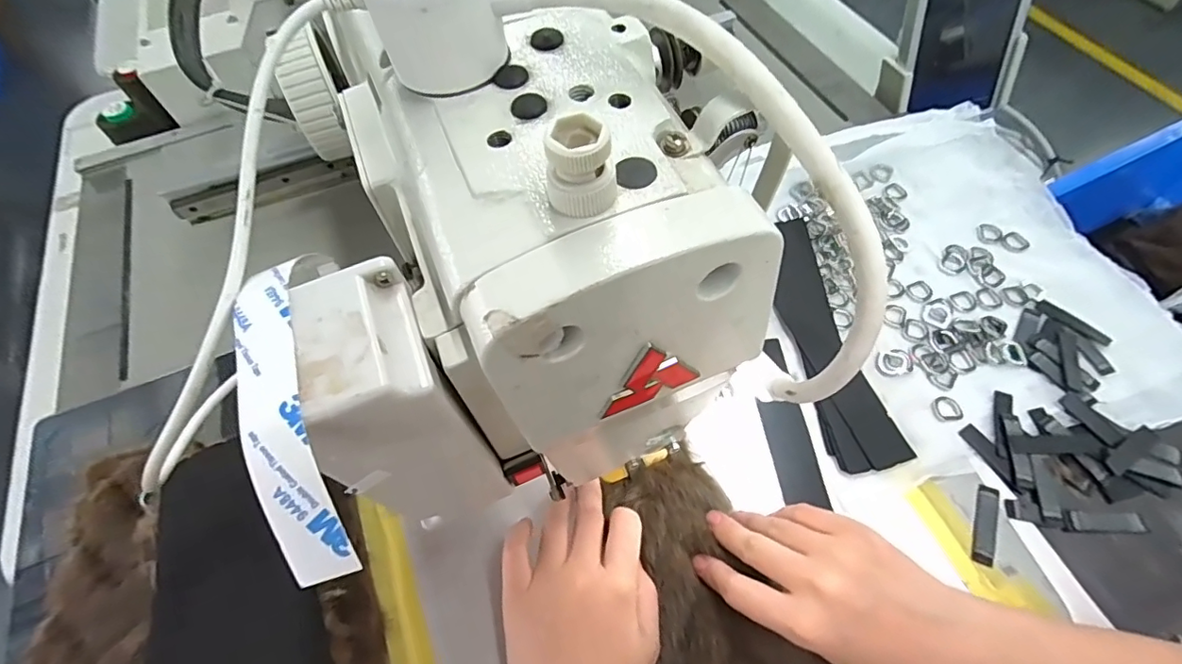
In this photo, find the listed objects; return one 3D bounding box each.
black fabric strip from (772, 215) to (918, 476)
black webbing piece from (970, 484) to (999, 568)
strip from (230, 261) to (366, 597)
[{"bbox_3d":[0.174,-0.002,0.413,0.049,0.018,0.219,-10,62,0],"label":"black fabric strip"},{"bbox_3d":[0.253,0.123,0.343,0.013,0.006,0.051,19,62,14],"label":"black webbing piece"},{"bbox_3d":[-0.080,0.019,0.144,0.023,0.015,0.092,-17,71,-7],"label":"strip"}]

